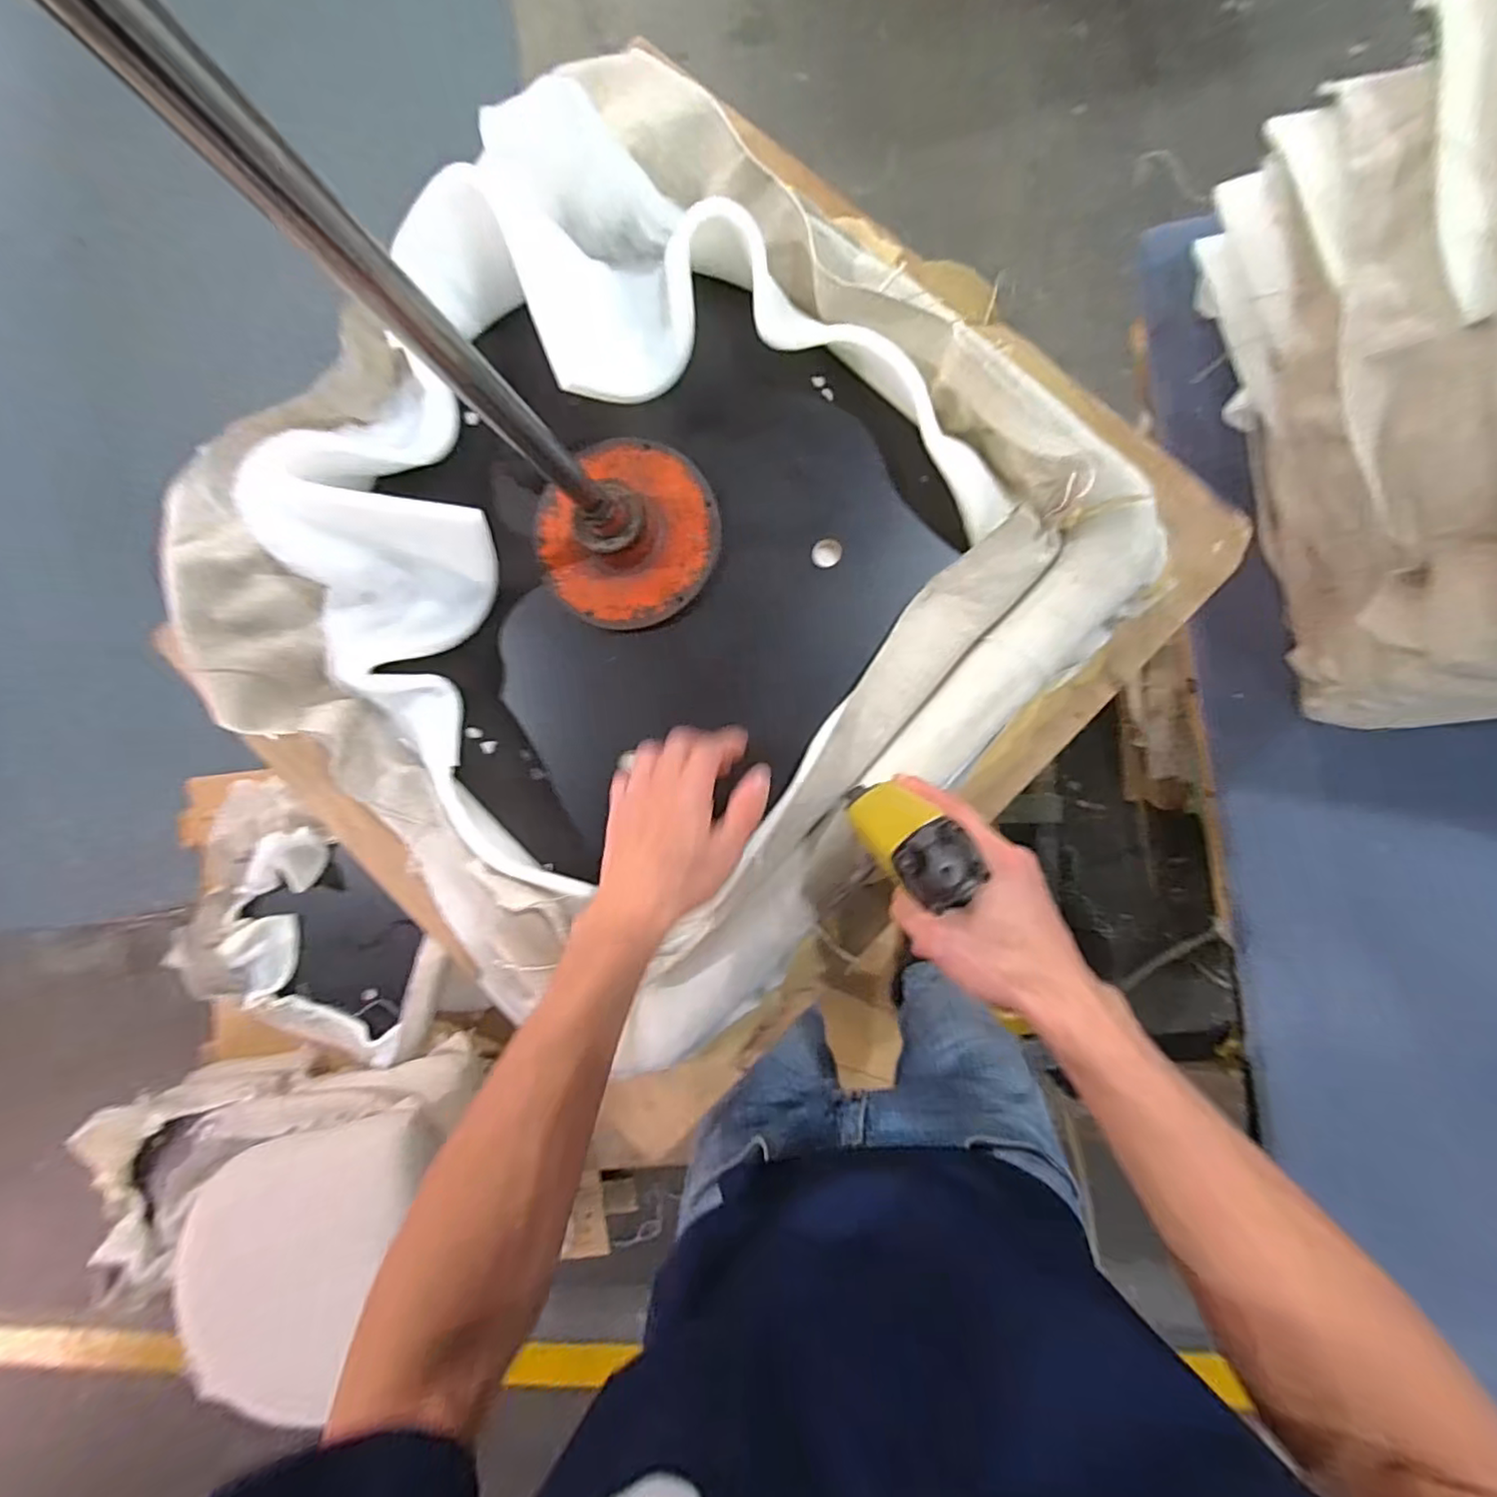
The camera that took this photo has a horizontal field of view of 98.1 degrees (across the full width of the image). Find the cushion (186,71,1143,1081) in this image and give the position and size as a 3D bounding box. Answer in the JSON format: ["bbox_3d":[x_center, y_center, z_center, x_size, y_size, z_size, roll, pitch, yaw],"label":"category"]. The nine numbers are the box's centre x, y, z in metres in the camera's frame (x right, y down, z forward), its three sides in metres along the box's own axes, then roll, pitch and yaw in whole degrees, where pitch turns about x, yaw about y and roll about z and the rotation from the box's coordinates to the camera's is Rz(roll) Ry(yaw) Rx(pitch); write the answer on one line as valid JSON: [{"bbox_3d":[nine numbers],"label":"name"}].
[{"bbox_3d":[-0.089,-0.119,0.466,0.546,0.118,0.576,40,94,7],"label":"cushion"}]

